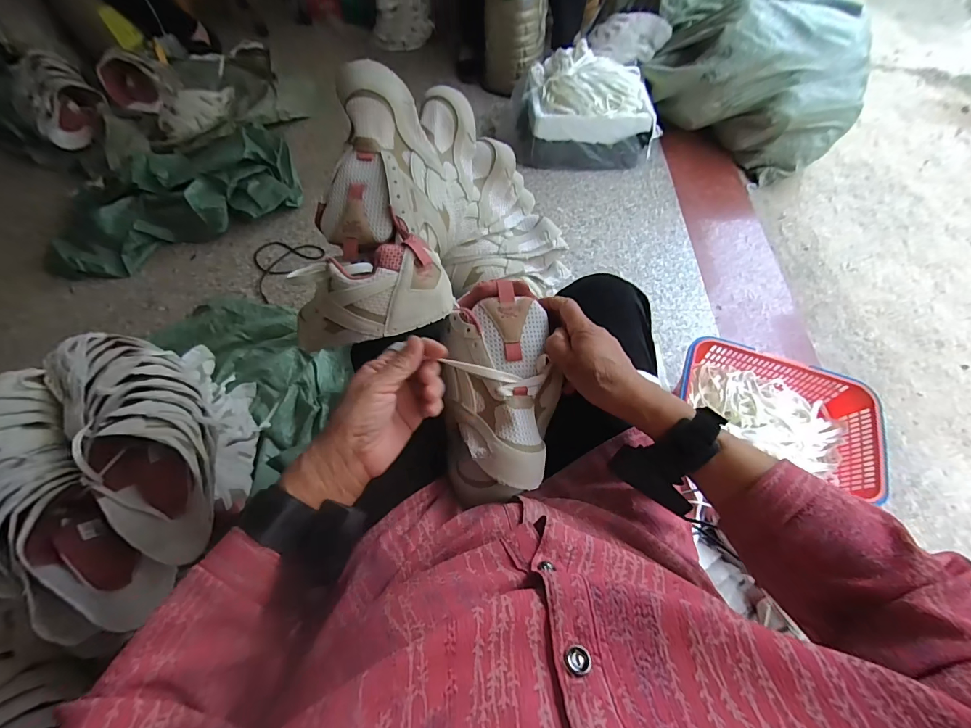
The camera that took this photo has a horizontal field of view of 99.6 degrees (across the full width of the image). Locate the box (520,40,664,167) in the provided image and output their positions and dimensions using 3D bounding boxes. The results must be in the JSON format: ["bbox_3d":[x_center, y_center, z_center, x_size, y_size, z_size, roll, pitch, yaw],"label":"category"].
[{"bbox_3d":[0.302,-0.781,1.280,0.427,0.203,0.283,-2,62,-1],"label":"box"}]

